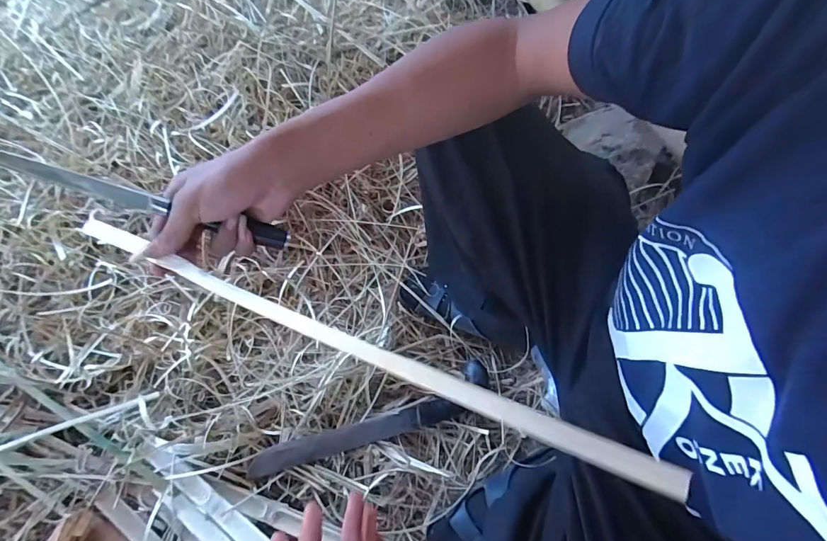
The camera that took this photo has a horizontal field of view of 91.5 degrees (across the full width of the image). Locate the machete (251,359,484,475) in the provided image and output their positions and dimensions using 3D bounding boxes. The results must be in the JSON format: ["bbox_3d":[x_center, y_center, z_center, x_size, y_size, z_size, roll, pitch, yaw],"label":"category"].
[{"bbox_3d":[-0.060,0.244,0.624,0.387,0.034,0.067,-22,69,-6],"label":"machete"}]

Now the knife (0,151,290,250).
[{"bbox_3d":[-0.215,-0.055,0.322,0.226,0.015,0.016,16,70,-23],"label":"knife"}]

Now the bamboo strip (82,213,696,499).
[{"bbox_3d":[-0.072,0.037,0.278,0.460,0.008,0.017,19,72,19],"label":"bamboo strip"}]

